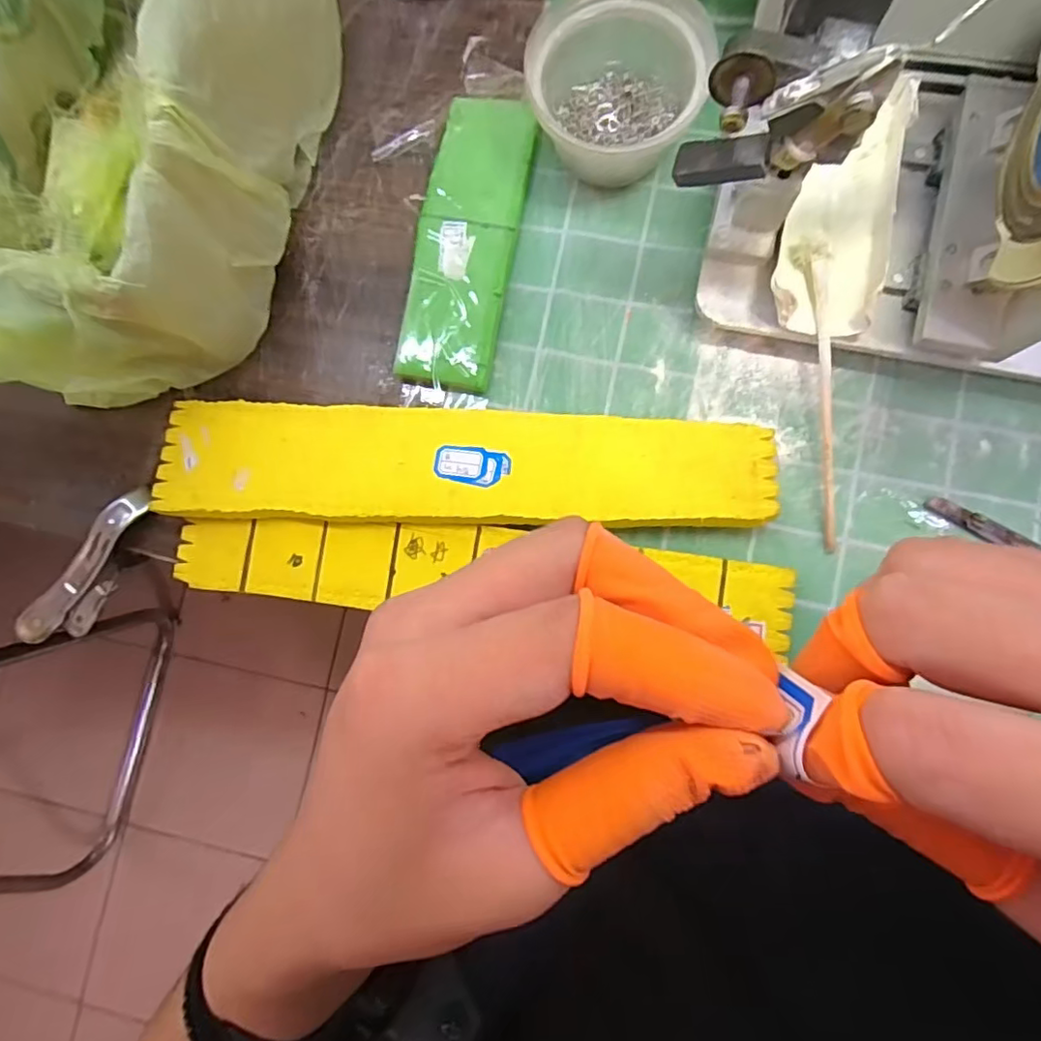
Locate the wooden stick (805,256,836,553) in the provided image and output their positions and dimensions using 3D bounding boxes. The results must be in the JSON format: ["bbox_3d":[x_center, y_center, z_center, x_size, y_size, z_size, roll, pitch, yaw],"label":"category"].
[{"bbox_3d":[0.164,-0.061,0.309,0.007,0.010,0.155,-5,95,4],"label":"wooden stick"}]

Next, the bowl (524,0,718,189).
[{"bbox_3d":[0.057,-0.252,0.330,0.095,0.052,0.103,-1,84,5],"label":"bowl"}]

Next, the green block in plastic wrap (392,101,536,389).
[{"bbox_3d":[-0.032,-0.172,0.349,0.058,0.015,0.184,10,85,6],"label":"green block in plastic wrap"}]

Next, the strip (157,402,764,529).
[{"bbox_3d":[-0.035,-0.031,0.327,0.341,0.022,0.065,2,84,5],"label":"strip"}]

